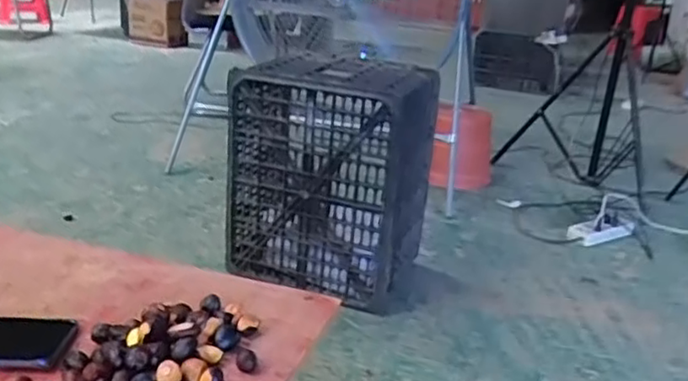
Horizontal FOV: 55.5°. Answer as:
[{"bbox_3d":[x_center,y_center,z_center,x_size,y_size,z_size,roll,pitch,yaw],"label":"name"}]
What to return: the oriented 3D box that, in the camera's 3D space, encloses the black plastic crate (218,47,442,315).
[{"bbox_3d":[-0.036,-0.027,1.551,0.407,0.525,0.318,11,21,18],"label":"black plastic crate"}]

